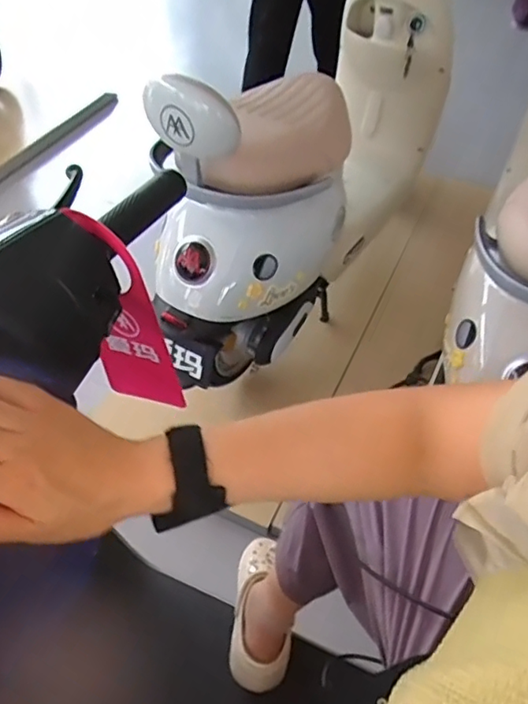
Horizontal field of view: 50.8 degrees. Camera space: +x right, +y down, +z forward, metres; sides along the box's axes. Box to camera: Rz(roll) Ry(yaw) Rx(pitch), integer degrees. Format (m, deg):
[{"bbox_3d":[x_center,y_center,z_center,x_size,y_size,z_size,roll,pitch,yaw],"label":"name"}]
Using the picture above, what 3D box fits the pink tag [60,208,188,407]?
[{"bbox_3d":[-0.140,-0.031,0.548,0.095,0.247,0.012,14,51,19],"label":"pink tag"}]

